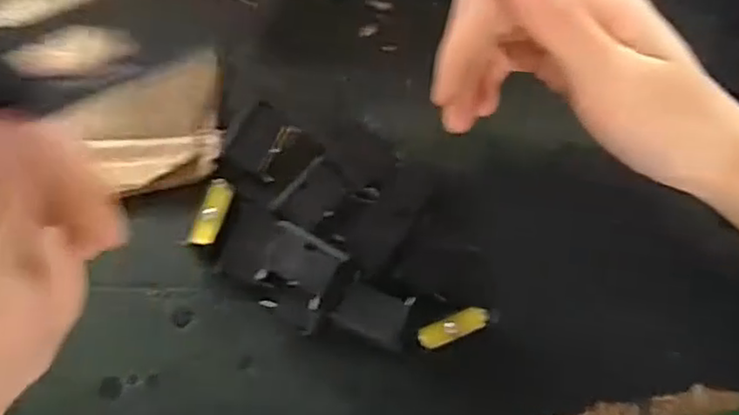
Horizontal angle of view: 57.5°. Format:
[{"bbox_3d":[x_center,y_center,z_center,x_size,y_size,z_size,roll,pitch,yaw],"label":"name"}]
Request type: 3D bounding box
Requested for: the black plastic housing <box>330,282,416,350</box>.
[{"bbox_3d":[0.001,0.049,0.308,0.034,0.008,0.023,16,80,3],"label":"black plastic housing"}]

